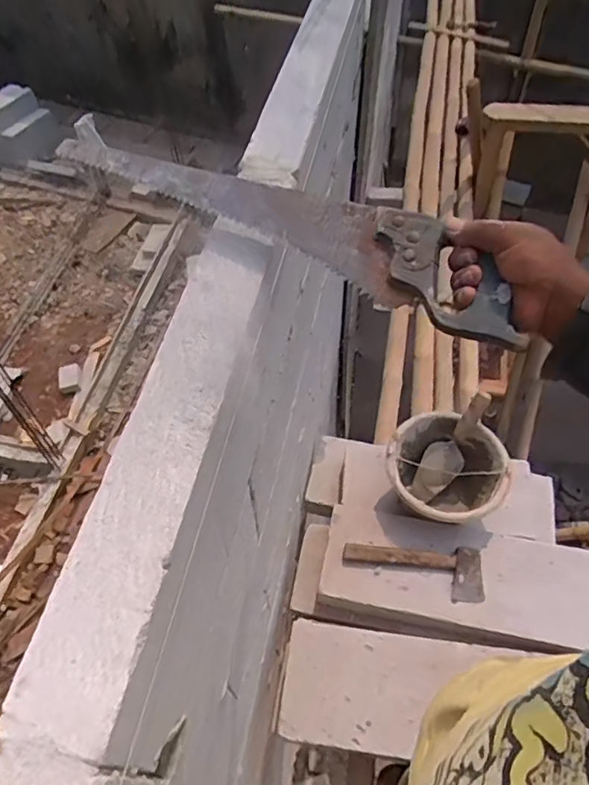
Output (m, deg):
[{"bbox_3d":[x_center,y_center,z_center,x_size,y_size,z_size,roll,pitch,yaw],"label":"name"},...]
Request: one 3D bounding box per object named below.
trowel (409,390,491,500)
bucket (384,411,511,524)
[{"bbox_3d":[0.352,0.113,1.239,0.075,0.050,0.254,35,107,24],"label":"trowel"},{"bbox_3d":[0.317,0.186,1.221,0.234,0.173,0.251,-1,54,1],"label":"bucket"}]

